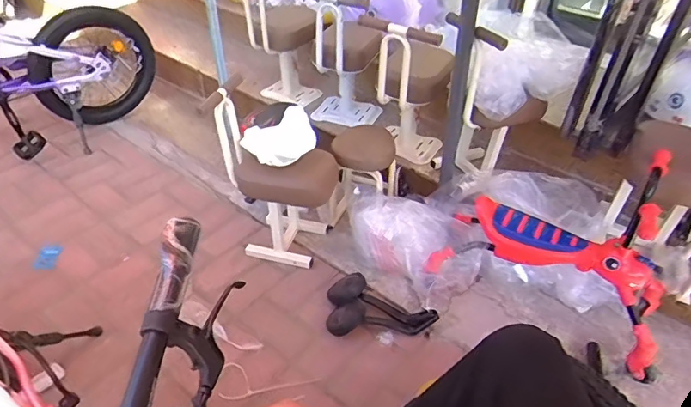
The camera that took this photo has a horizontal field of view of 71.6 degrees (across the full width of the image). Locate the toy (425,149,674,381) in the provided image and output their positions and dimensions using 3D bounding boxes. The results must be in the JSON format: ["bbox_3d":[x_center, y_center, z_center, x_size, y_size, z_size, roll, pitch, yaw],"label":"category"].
[{"bbox_3d":[0.532,0.084,1.168,0.545,0.391,0.333,24,44,24],"label":"toy"}]

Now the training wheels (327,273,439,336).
[{"bbox_3d":[0.092,0.264,1.233,0.275,0.060,0.165,3,40,1],"label":"training wheels"}]

